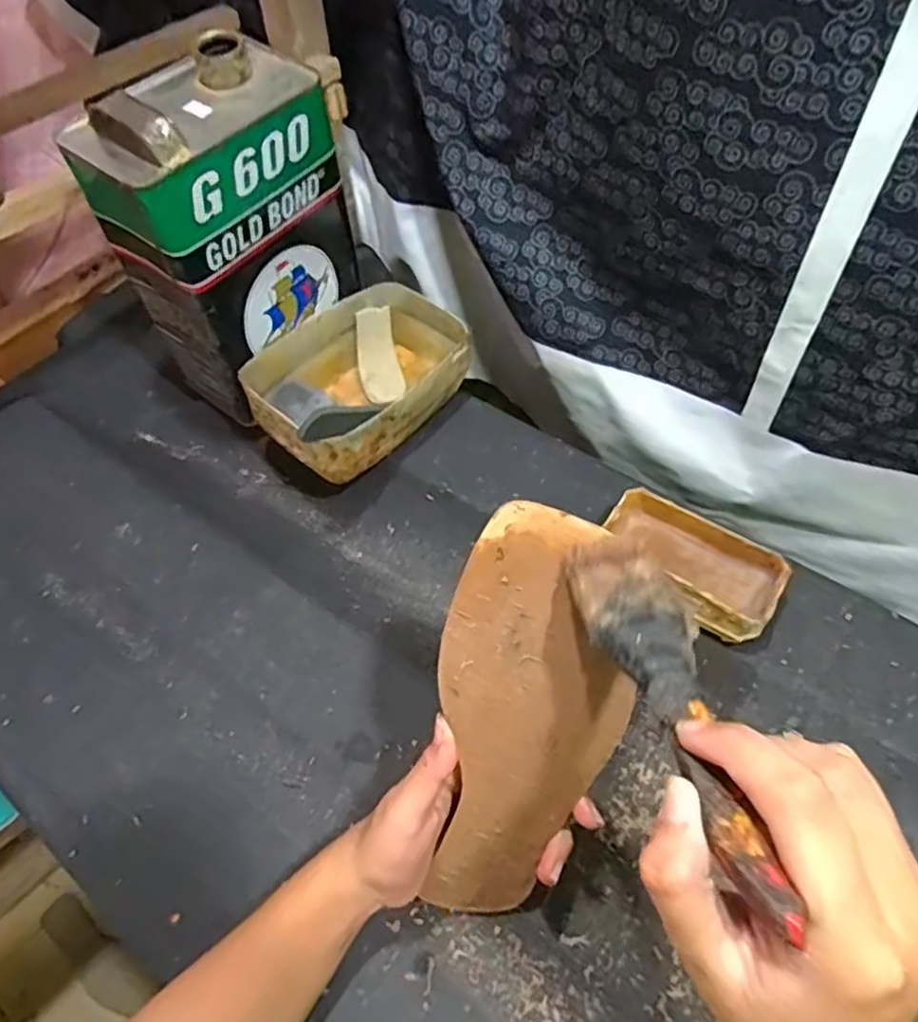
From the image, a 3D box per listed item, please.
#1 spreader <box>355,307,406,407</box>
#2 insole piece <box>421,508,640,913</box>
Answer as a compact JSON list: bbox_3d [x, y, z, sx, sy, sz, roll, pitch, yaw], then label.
[{"bbox_3d":[-0.075,-0.144,0.646,0.039,0.011,0.088,-13,89,-22],"label":"spreader"},{"bbox_3d":[0.033,0.114,0.335,0.083,0.236,0.026,7,20,7],"label":"insole piece"}]

